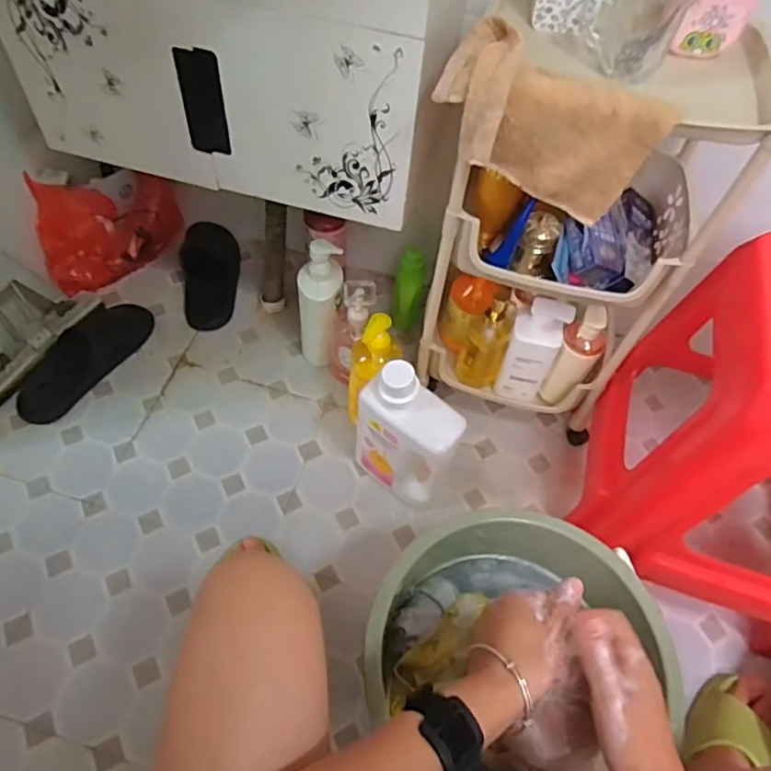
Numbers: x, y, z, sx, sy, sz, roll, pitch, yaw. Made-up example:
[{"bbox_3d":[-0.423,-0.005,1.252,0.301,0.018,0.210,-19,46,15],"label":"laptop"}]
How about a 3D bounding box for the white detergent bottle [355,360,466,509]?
[{"bbox_3d":[0.032,0.079,0.887,0.149,0.270,0.075,27,58,13],"label":"white detergent bottle"}]

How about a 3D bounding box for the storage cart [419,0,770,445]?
[{"bbox_3d":[0.243,-0.190,0.845,0.310,0.563,0.231,11,55,3],"label":"storage cart"}]

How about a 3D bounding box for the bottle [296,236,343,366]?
[{"bbox_3d":[-0.112,-0.128,1.016,0.077,0.263,0.065,-4,56,-7],"label":"bottle"}]

